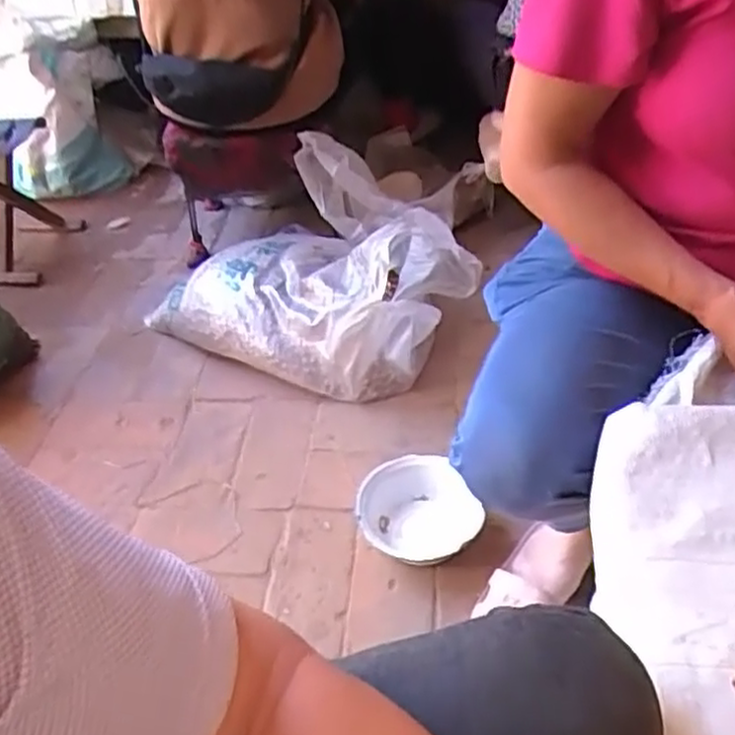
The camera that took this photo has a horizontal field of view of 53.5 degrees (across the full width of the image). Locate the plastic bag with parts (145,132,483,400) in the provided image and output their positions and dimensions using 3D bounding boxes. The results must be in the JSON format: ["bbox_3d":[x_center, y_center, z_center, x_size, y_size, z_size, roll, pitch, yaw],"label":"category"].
[{"bbox_3d":[-0.104,-0.168,1.287,0.493,0.285,0.369,25,51,30],"label":"plastic bag with parts"}]

